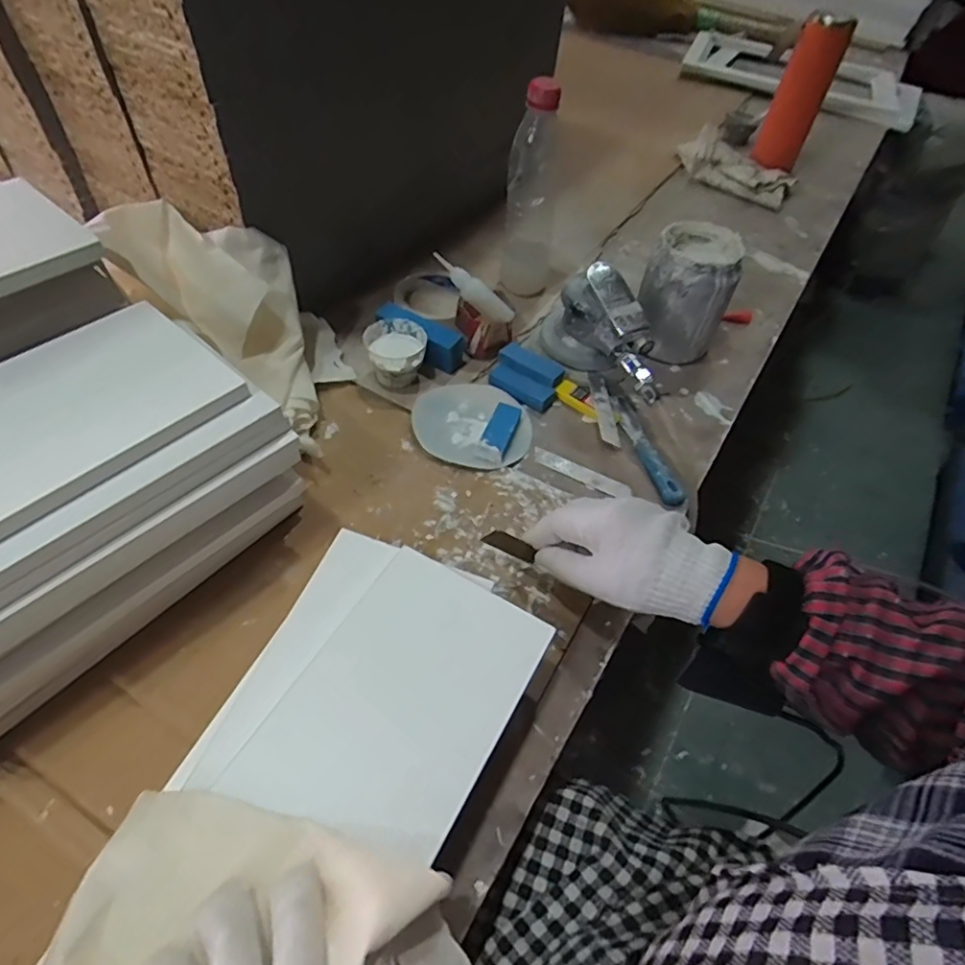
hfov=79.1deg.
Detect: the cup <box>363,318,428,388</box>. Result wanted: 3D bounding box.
[{"bbox_3d":[-0.087,-0.128,0.590,0.060,0.044,0.064,-2,52,-7],"label":"cup"}]

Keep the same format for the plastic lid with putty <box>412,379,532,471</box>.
[{"bbox_3d":[-0.009,-0.059,0.564,0.113,0.018,0.113,3,52,-3],"label":"plastic lid with putty"}]

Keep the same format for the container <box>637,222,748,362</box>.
[{"bbox_3d":[0.218,-0.203,0.640,0.092,0.125,0.096,22,53,11],"label":"container"}]

